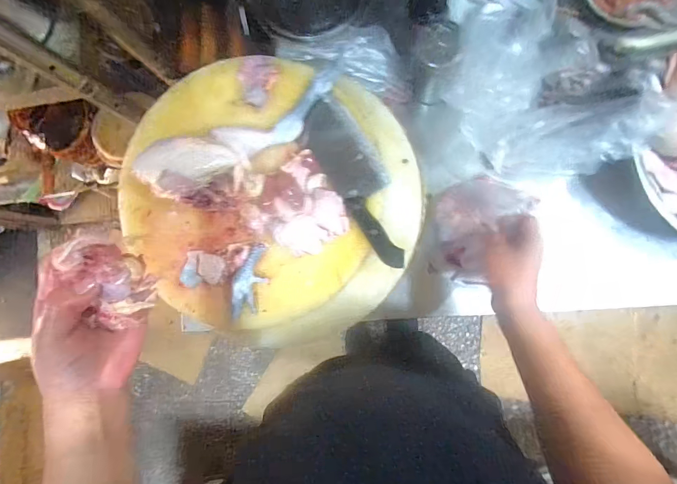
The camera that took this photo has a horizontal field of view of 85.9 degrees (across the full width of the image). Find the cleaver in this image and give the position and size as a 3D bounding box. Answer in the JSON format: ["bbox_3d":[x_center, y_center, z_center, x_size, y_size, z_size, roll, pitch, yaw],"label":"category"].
[{"bbox_3d":[0.032,-0.092,0.541,0.074,0.025,0.267,-31,82,4],"label":"cleaver"}]

